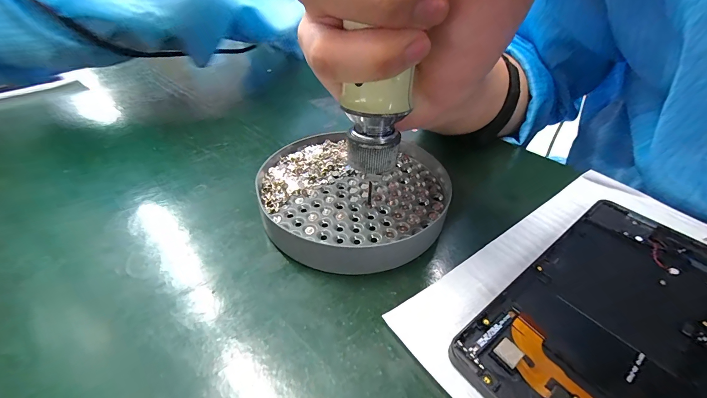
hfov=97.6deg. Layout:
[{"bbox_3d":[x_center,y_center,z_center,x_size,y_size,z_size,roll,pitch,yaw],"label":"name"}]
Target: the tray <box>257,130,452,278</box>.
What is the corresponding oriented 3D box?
[{"bbox_3d":[0.000,-0.006,0.194,0.113,0.021,0.114,0,41,0],"label":"tray"}]

